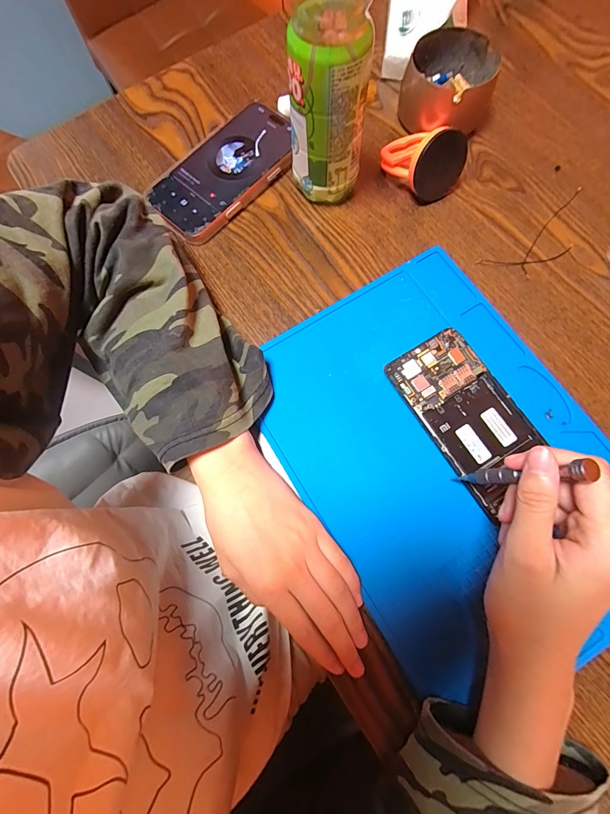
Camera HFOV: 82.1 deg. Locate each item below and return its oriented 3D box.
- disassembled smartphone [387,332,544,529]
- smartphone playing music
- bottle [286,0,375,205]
[{"bbox_3d":[0.132,0.006,0.281,0.072,0.007,0.137,-31,76,-7],"label":"disassembled smartphone"},{"bbox_3d":[-0.077,-0.236,0.352,0.080,0.017,0.165,40,79,11],"label":"smartphone playing music"},{"bbox_3d":[0.017,-0.253,0.253,0.058,0.212,0.063,1,75,2],"label":"bottle"}]

